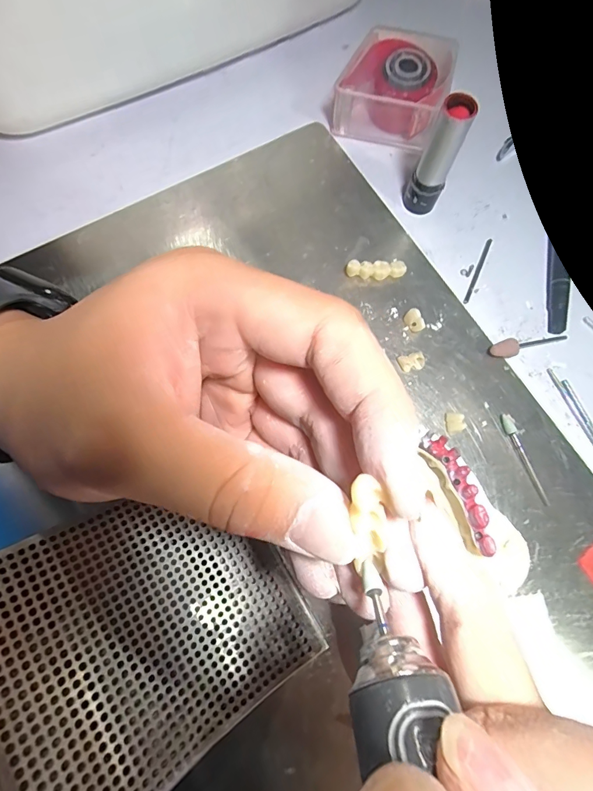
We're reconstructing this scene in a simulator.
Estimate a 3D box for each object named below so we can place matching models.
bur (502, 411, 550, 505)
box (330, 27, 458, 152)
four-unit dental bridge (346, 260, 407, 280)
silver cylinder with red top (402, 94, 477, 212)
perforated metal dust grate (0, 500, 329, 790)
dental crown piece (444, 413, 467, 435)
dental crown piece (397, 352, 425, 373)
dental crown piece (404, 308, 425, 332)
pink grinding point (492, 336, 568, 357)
[{"bbox_3d":[0.113,0.031,0.194,0.006,0.004,0.046,-22,76,-7],"label":"bur"},{"bbox_3d":[0.058,-0.183,0.236,0.060,0.029,0.053,16,75,4],"label":"box"},{"bbox_3d":[0.044,-0.069,0.216,0.033,0.010,0.009,-1,75,-1],"label":"four-unit dental bridge"},{"bbox_3d":[0.073,-0.121,0.206,0.018,0.060,0.017,0,75,-1],"label":"silver cylinder with red top"},{"bbox_3d":[-0.055,0.086,0.147,0.090,0.065,0.100,-31,78,-8],"label":"perforated metal dust grate"},{"bbox_3d":[0.079,0.014,0.196,0.008,0.006,0.010,-10,75,-4],"label":"dental crown piece"},{"bbox_3d":[0.060,-0.017,0.204,0.013,0.006,0.008,-10,75,-4],"label":"dental crown piece"},{"bbox_3d":[0.062,-0.039,0.209,0.007,0.009,0.012,-24,76,-7],"label":"dental crown piece"},{"bbox_3d":[0.123,-0.027,0.208,0.044,0.007,0.008,-13,75,-4],"label":"pink grinding point"}]

